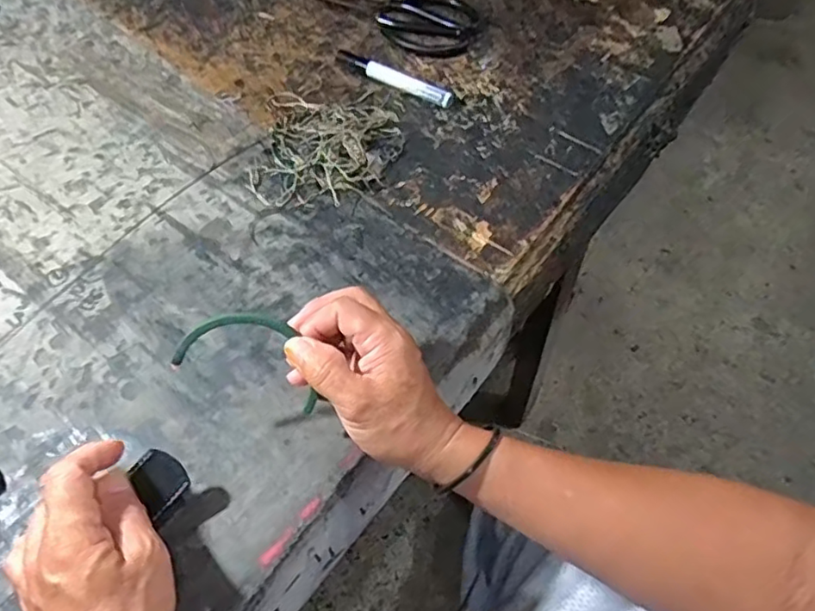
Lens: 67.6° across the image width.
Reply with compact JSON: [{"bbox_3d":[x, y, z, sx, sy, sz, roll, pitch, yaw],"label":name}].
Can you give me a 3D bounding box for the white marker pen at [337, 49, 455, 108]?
[{"bbox_3d":[-0.016,-0.237,0.626,0.138,0.016,0.022,31,60,16],"label":"white marker pen"}]

